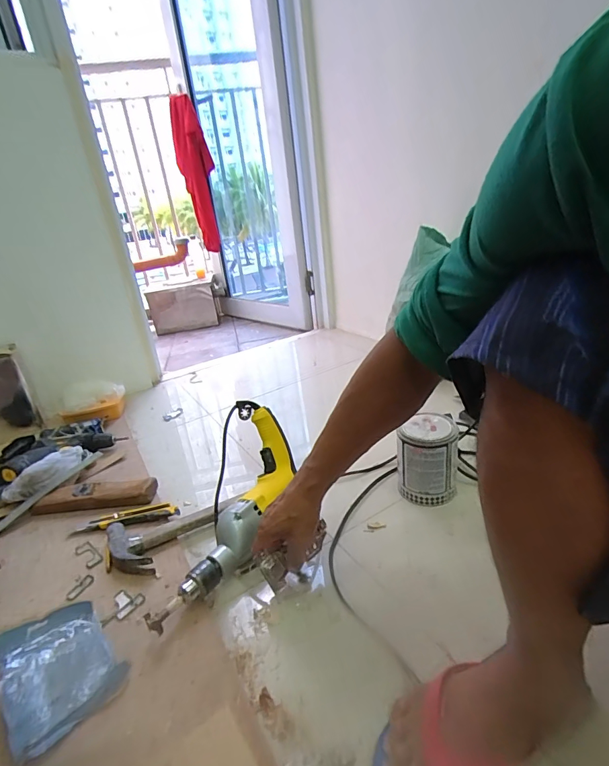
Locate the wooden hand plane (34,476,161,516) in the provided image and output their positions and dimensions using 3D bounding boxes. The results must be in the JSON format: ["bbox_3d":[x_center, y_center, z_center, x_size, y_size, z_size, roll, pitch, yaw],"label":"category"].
[{"bbox_3d":[-0.411,0.224,0.816,0.233,0.030,0.043,-7,24,-1],"label":"wooden hand plane"}]

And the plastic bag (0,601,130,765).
[{"bbox_3d":[-0.296,0.344,0.499,0.115,0.051,0.167,-26,31,-37],"label":"plastic bag"}]

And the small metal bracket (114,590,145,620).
[{"bbox_3d":[-0.256,0.316,0.599,0.040,0.005,0.045,-26,30,-36],"label":"small metal bracket"}]

